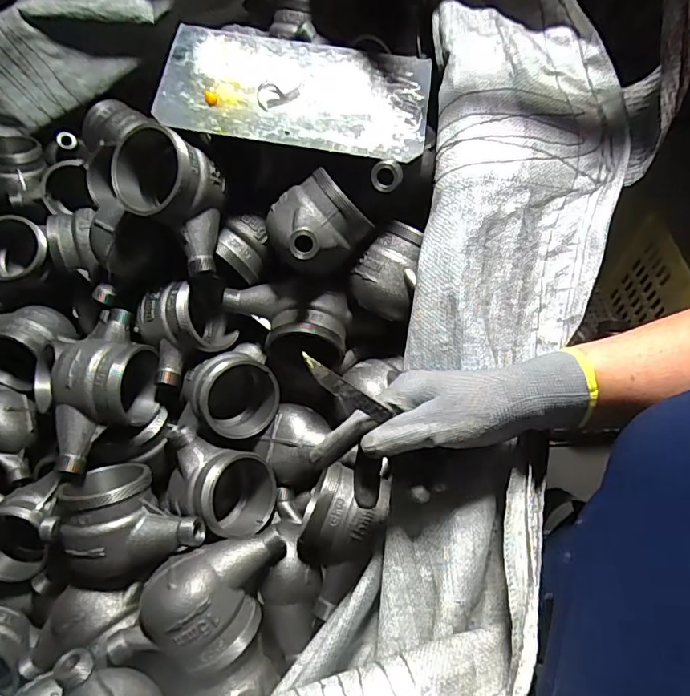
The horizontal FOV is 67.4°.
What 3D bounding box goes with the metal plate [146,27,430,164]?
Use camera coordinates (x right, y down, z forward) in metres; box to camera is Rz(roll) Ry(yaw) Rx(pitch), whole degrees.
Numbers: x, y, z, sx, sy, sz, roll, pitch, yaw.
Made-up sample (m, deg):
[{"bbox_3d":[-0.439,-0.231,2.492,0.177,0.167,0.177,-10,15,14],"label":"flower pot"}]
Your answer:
[{"bbox_3d":[-0.043,-0.233,0.464,0.233,0.010,0.118,7,74,-1],"label":"metal plate"}]

